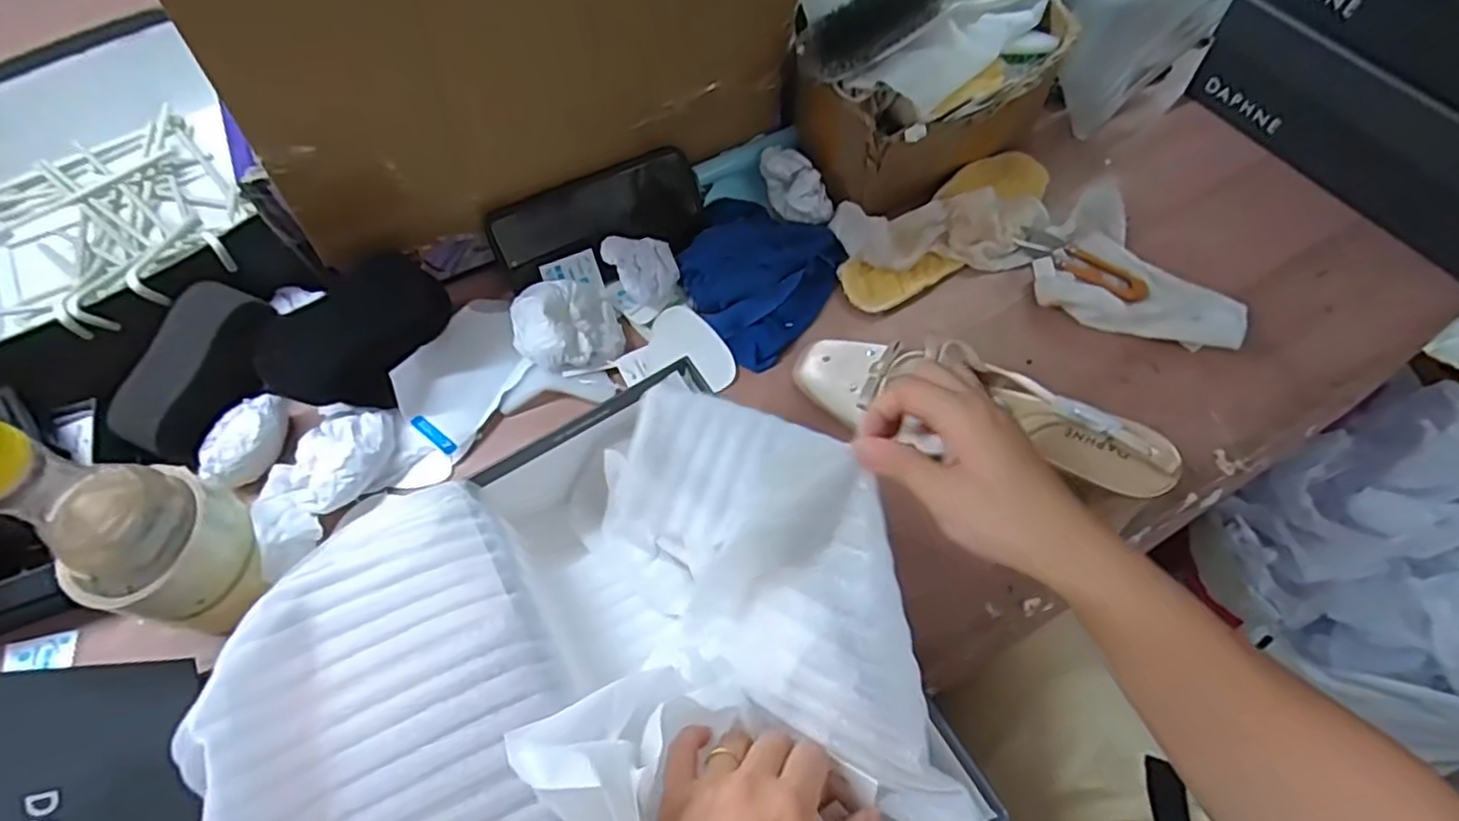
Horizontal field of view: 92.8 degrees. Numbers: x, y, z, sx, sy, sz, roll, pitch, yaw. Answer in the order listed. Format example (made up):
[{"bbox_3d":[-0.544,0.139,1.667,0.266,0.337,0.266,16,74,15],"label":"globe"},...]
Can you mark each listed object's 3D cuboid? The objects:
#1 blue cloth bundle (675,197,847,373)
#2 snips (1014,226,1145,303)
[{"bbox_3d":[0.018,-0.111,0.551,0.114,0.030,0.133,29,68,16],"label":"blue cloth bundle"},{"bbox_3d":[0.275,-0.114,0.547,0.104,0.012,0.023,36,70,19],"label":"snips"}]

